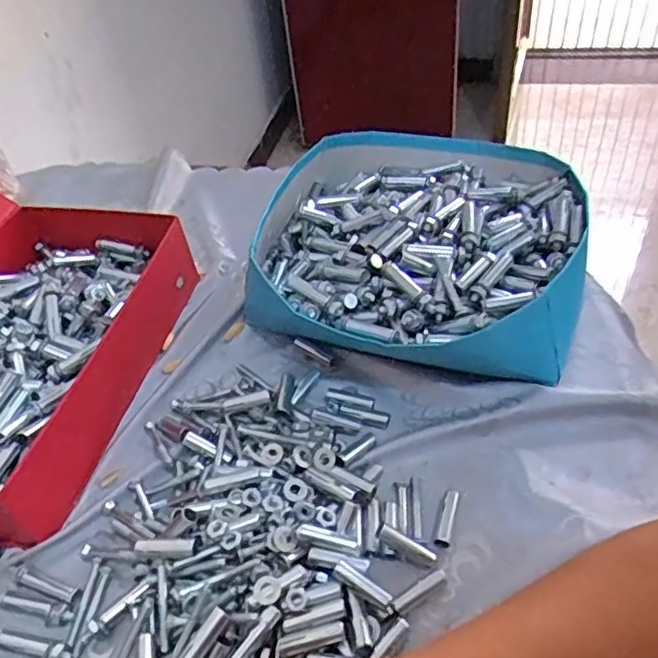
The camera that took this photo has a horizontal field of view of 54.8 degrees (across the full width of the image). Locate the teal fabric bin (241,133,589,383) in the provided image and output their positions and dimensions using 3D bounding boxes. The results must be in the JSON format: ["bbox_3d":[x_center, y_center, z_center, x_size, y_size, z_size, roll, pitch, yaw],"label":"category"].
[{"bbox_3d":[0.074,-0.072,0.577,0.272,0.089,0.274,4,46,10],"label":"teal fabric bin"}]

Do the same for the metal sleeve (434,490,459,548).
[{"bbox_3d":[0.081,0.129,0.438,0.011,0.013,0.043,9,47,15],"label":"metal sleeve"}]

